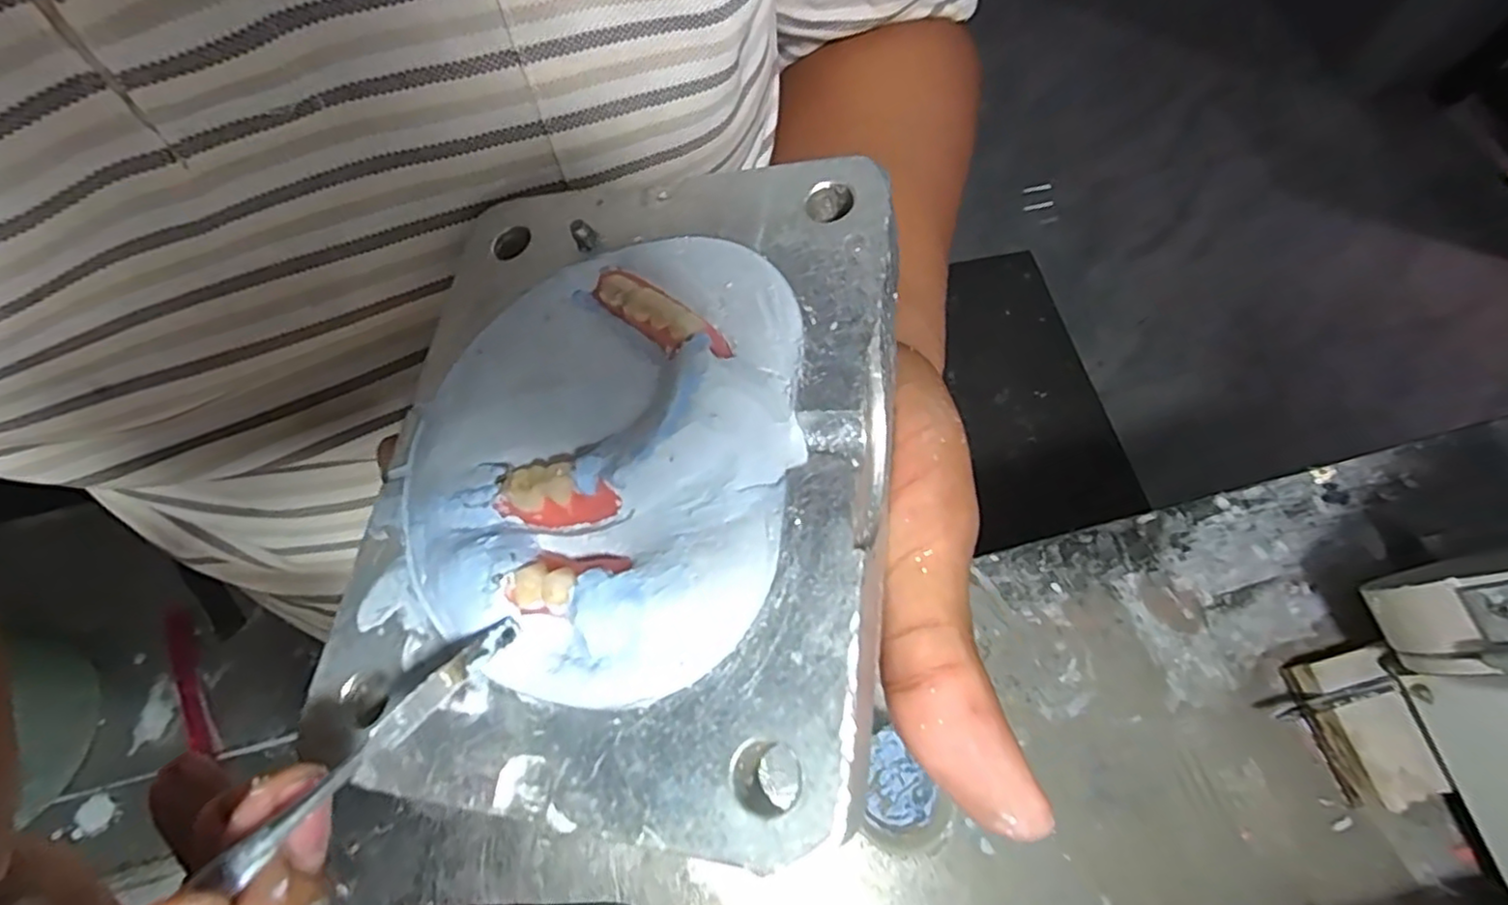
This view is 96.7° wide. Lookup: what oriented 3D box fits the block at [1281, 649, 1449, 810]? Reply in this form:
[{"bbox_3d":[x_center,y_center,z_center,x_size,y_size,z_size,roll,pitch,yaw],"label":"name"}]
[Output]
[{"bbox_3d":[0.387,0.176,0.429,0.052,0.033,0.086,-12,65,-7],"label":"block"}]

